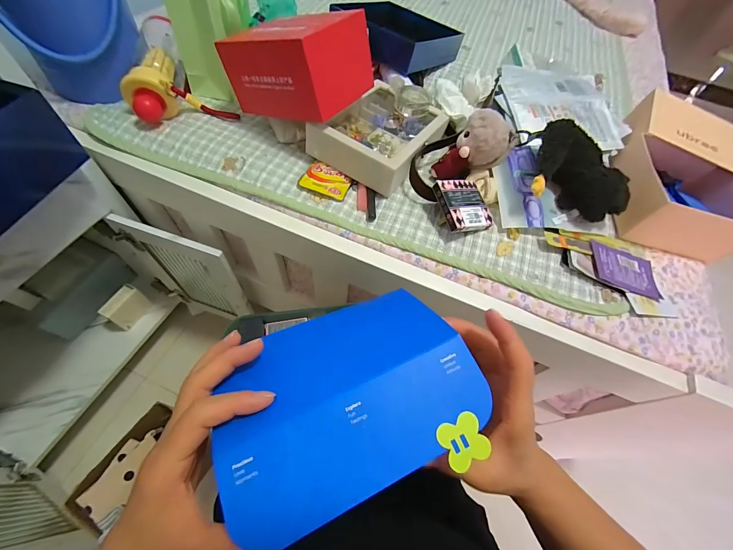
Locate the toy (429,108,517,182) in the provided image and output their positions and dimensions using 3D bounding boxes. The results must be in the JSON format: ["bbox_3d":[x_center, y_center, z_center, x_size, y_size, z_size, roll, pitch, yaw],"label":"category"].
[{"bbox_3d":[0.163,-0.187,0.469,0.109,0.085,0.065,-36,69,-22],"label":"toy"}]

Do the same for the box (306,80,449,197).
[{"bbox_3d":[0.025,-0.231,0.507,0.150,0.057,0.199,31,62,13],"label":"box"}]

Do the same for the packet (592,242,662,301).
[{"bbox_3d":[0.345,-0.008,0.428,0.092,0.005,0.072,19,58,-1],"label":"packet"}]

